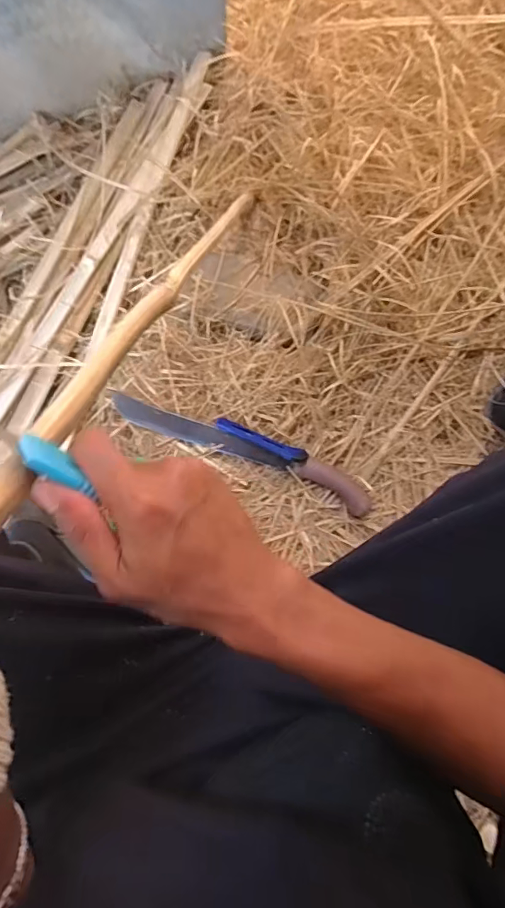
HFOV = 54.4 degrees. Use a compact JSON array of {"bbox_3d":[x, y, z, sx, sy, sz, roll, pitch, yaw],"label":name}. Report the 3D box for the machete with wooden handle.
[{"bbox_3d":[-0.018,-0.008,0.731,0.411,0.041,0.059,21,82,0],"label":"machete with wooden handle"}]

